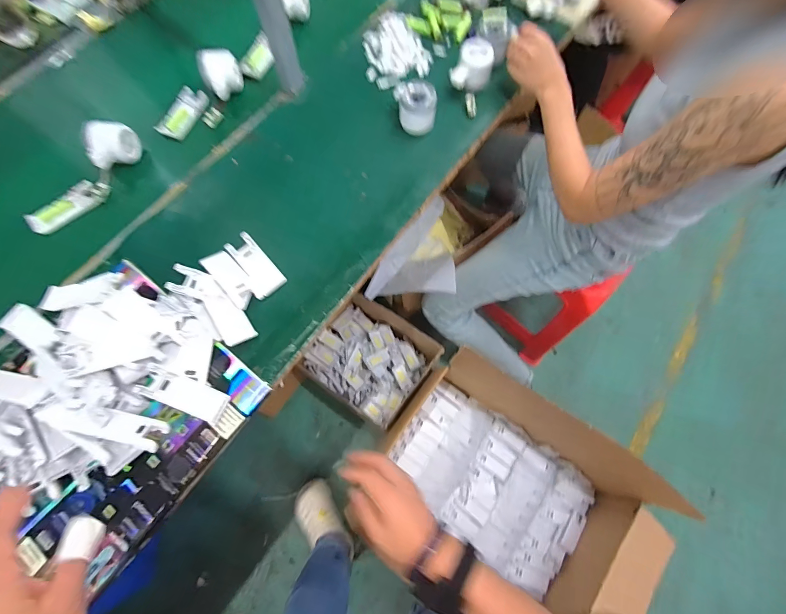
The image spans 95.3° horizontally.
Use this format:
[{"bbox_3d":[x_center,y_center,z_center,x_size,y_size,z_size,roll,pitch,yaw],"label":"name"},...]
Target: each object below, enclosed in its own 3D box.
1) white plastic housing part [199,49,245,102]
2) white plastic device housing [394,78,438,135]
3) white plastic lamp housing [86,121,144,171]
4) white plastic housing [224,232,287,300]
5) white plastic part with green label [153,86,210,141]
[{"bbox_3d":[-0.301,-0.411,0.633,0.061,0.055,0.057,-24,73,-8],"label":"white plastic housing part"},{"bbox_3d":[0.039,-0.339,0.605,0.059,0.058,0.071,-12,72,-5],"label":"white plastic device housing"},{"bbox_3d":[-0.463,-0.264,0.590,0.055,0.062,0.080,34,74,10],"label":"white plastic lamp housing"},{"bbox_3d":[-0.207,-0.062,0.533,0.049,0.008,0.104,-40,76,-13],"label":"white plastic housing"},{"bbox_3d":[-0.374,-0.348,0.644,0.047,0.012,0.111,25,71,-17],"label":"white plastic part with green label"}]

